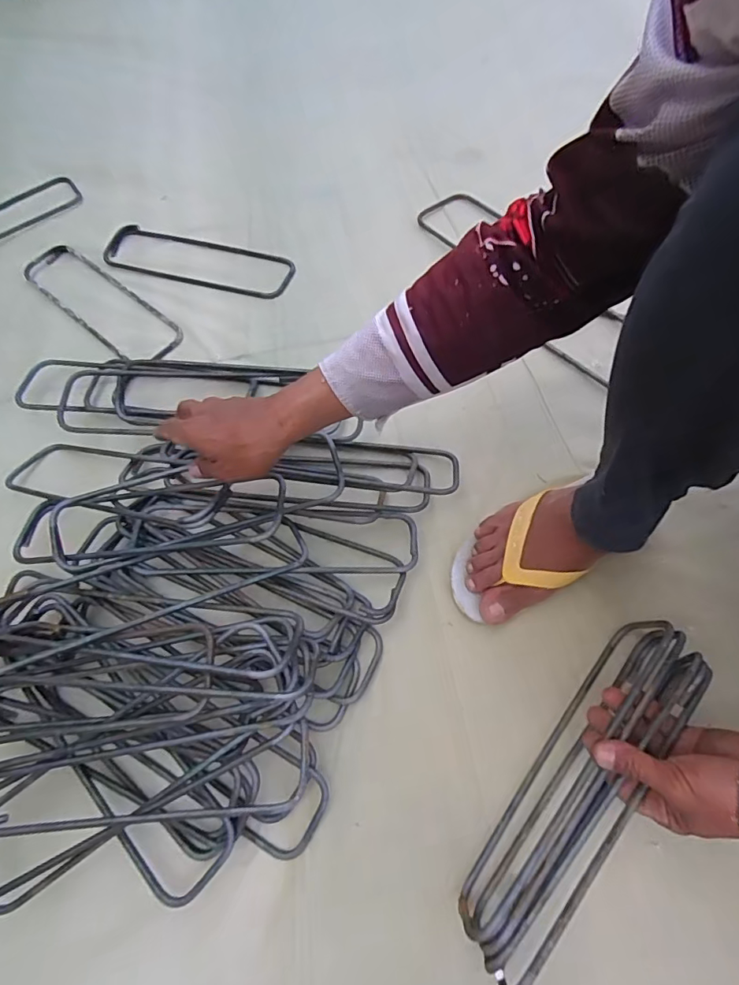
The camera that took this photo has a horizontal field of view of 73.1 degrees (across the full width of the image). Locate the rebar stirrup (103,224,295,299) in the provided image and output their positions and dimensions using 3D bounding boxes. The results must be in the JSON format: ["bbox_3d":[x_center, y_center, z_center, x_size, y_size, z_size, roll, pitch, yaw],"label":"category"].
[{"bbox_3d":[-0.258,-0.344,0.740,0.302,0.010,0.090,16,68,10],"label":"rebar stirrup"}]

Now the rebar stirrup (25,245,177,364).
[{"bbox_3d":[-0.391,-0.276,0.718,0.300,0.009,0.087,39,73,18],"label":"rebar stirrup"}]

